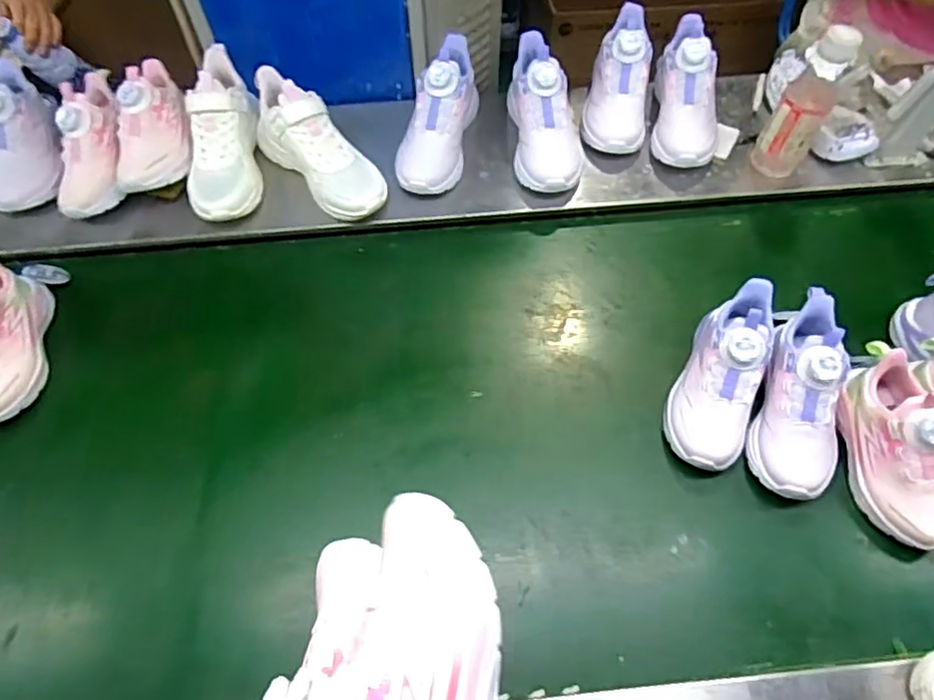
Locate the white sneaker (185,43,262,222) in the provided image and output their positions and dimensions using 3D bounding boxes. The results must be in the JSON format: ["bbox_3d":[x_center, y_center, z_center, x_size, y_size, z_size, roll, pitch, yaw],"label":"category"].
[{"bbox_3d":[-0.319,-0.281,0.813,0.082,0.082,0.236,-3,85,0],"label":"white sneaker"}]

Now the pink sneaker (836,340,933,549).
[{"bbox_3d":[0.438,0.093,0.632,0.076,0.092,0.198,-2,63,1],"label":"pink sneaker"}]

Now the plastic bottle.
[{"bbox_3d":[0.419,-0.299,0.780,0.061,0.188,0.053,30,67,16],"label":"plastic bottle"}]

